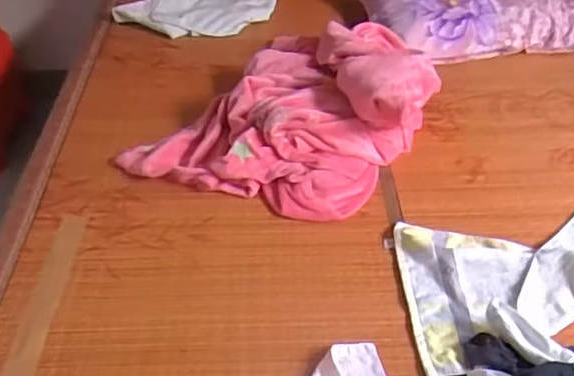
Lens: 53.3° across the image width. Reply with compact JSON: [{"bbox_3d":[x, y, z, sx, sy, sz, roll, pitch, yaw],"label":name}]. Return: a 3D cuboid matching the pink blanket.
[{"bbox_3d":[0.038,-0.217,1.253,0.500,0.187,0.602,19,46,17],"label":"pink blanket"}]

